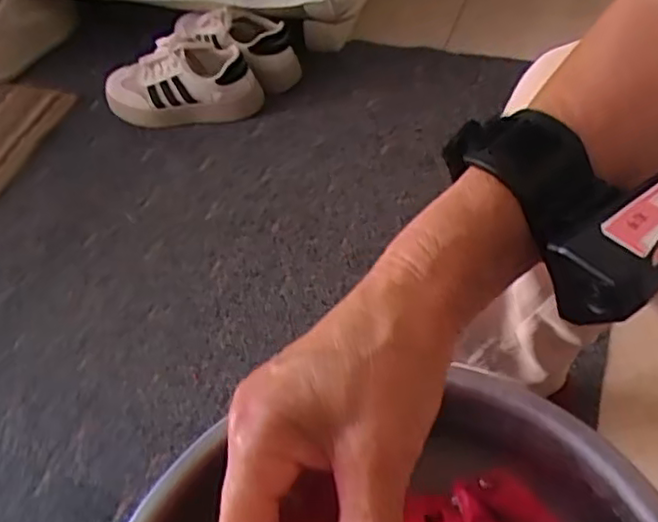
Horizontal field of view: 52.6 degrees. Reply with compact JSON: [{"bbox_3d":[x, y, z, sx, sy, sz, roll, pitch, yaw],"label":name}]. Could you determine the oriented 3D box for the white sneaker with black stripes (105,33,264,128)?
[{"bbox_3d":[-0.241,-0.291,1.081,0.231,0.112,0.105,-20,53,-6],"label":"white sneaker with black stripes"}]

